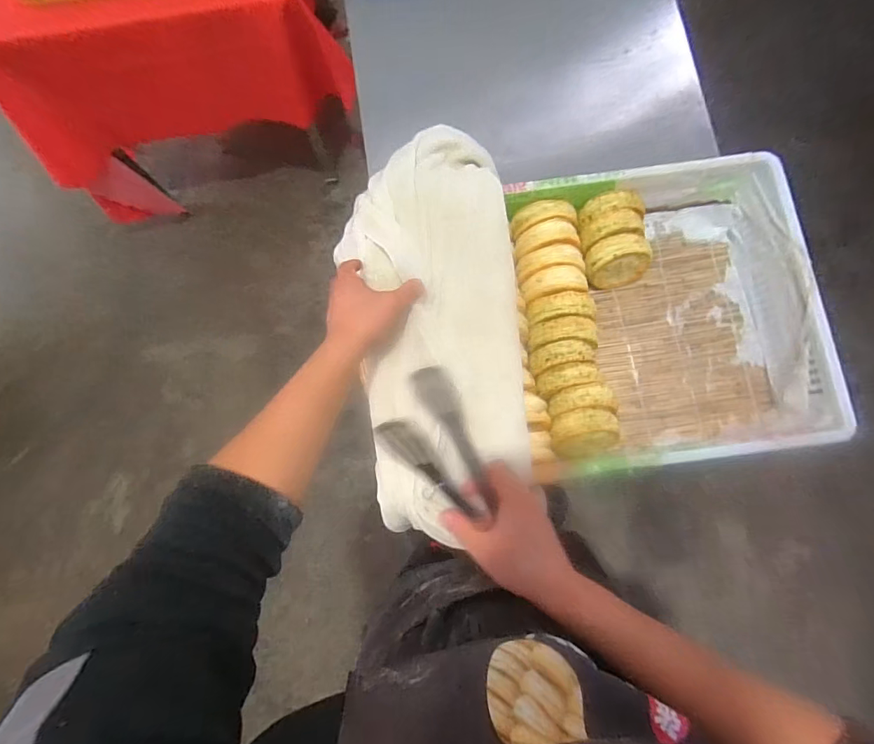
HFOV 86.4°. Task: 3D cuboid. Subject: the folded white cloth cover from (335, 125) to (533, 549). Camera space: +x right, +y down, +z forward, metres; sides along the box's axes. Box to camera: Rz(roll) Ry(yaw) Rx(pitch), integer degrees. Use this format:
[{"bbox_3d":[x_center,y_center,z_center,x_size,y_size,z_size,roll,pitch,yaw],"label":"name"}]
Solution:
[{"bbox_3d":[-0.005,-0.074,0.599,0.220,0.078,0.491,-2,78,-2],"label":"folded white cloth cover"}]

